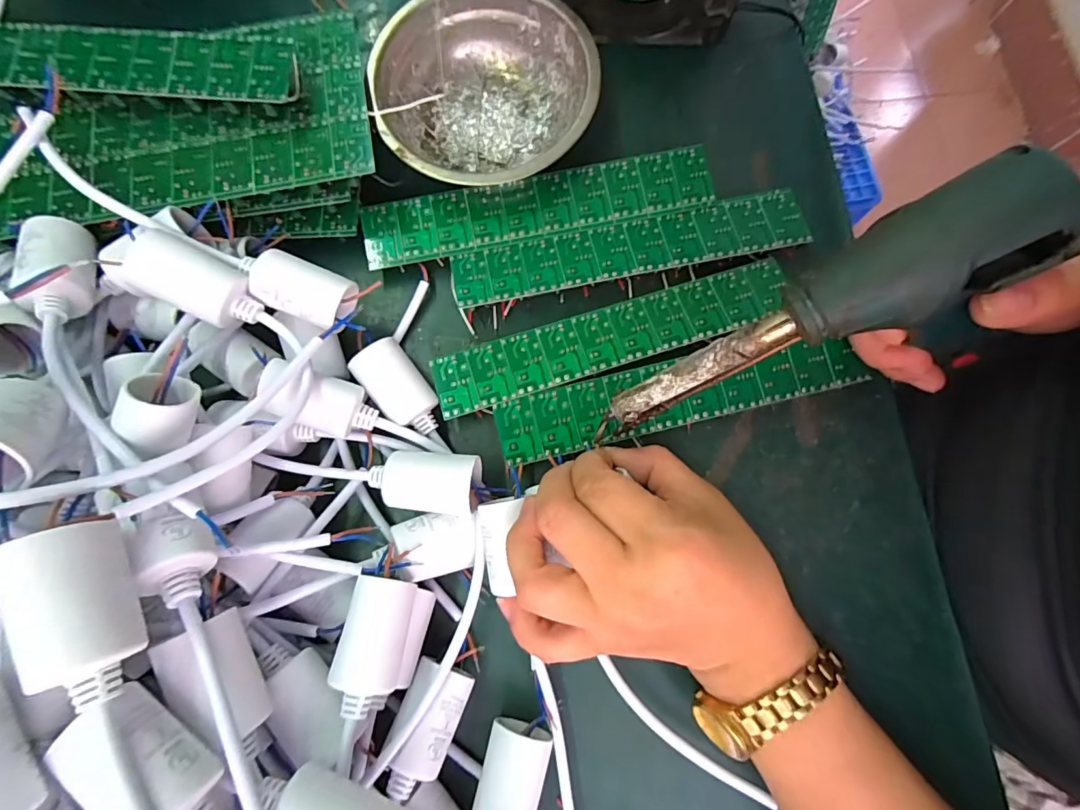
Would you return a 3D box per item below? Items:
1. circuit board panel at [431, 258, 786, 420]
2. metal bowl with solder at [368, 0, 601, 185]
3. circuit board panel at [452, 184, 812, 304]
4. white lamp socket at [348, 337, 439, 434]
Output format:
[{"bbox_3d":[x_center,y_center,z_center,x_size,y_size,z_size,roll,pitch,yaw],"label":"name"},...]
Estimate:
[{"bbox_3d":[0.040,-0.039,0.266,0.197,0.004,0.036,-18,79,-2],"label":"circuit board panel"},{"bbox_3d":[-0.031,-0.180,0.287,0.121,0.038,0.122,0,79,1],"label":"metal bowl with solder"},{"bbox_3d":[0.051,-0.091,0.279,0.201,0.004,0.036,-11,72,-2],"label":"circuit board panel"},{"bbox_3d":[-0.074,-0.007,0.262,0.027,0.032,0.050,-35,80,-5],"label":"white lamp socket"}]

